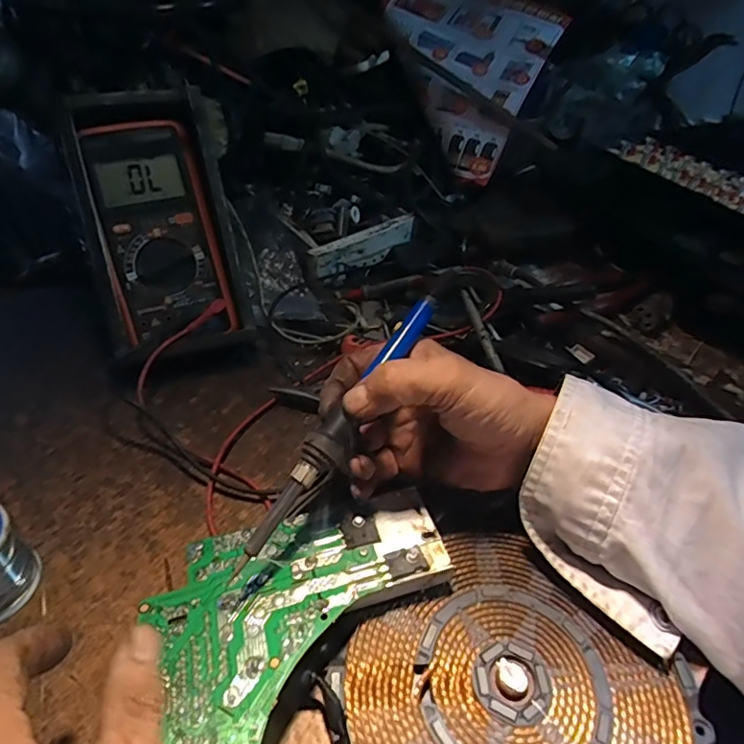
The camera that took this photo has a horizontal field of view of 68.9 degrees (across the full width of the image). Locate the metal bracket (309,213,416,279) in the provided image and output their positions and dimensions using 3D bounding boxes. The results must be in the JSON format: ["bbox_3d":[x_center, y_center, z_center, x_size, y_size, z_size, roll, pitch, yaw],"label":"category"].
[{"bbox_3d":[-0.005,-0.128,0.550,0.120,0.030,0.021,-23,49,-23],"label":"metal bracket"}]

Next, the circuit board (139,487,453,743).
[{"bbox_3d":[-0.024,0.129,0.270,0.159,0.019,0.148,-17,47,-18],"label":"circuit board"}]

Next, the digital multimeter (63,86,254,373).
[{"bbox_3d":[-0.166,-0.115,0.427,0.104,0.206,0.034,-14,1,-15],"label":"digital multimeter"}]

